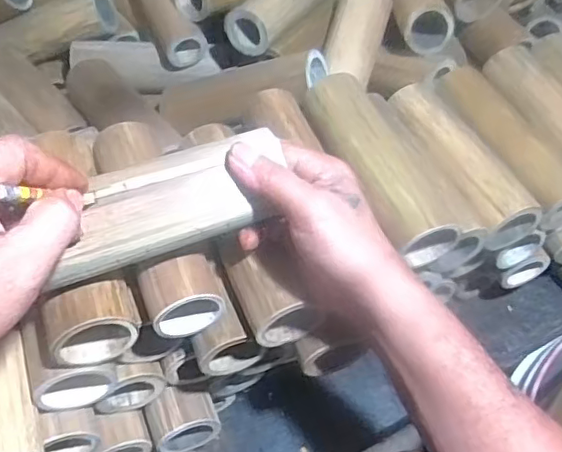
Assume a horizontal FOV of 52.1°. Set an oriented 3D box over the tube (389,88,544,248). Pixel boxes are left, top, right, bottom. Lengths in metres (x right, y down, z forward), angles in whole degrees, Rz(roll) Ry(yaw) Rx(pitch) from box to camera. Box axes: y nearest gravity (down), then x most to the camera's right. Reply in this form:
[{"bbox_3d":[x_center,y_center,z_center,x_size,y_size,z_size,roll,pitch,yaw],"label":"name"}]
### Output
[{"bbox_3d":[0.160,-0.060,0.530,0.060,0.048,0.175,-18,54,-13],"label":"tube"}]

